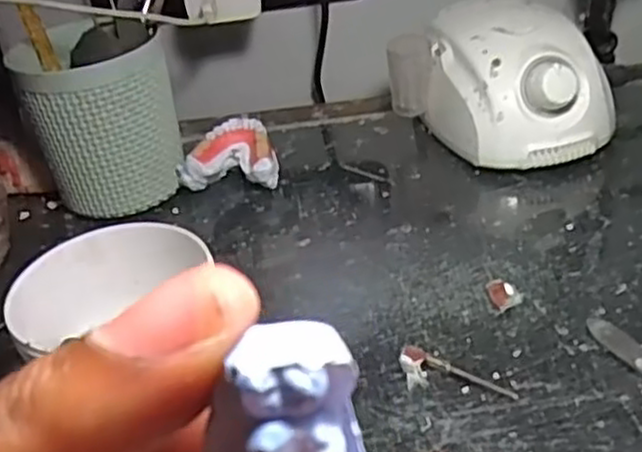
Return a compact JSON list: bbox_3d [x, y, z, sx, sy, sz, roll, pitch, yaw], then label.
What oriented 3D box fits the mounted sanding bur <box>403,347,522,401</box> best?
[{"bbox_3d":[0.062,0.068,0.337,0.053,0.011,0.016,8,36,21],"label":"mounted sanding bur"}]

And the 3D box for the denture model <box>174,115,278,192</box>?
[{"bbox_3d":[-0.061,-0.046,0.510,0.065,0.035,0.052,-2,34,7],"label":"denture model"}]

